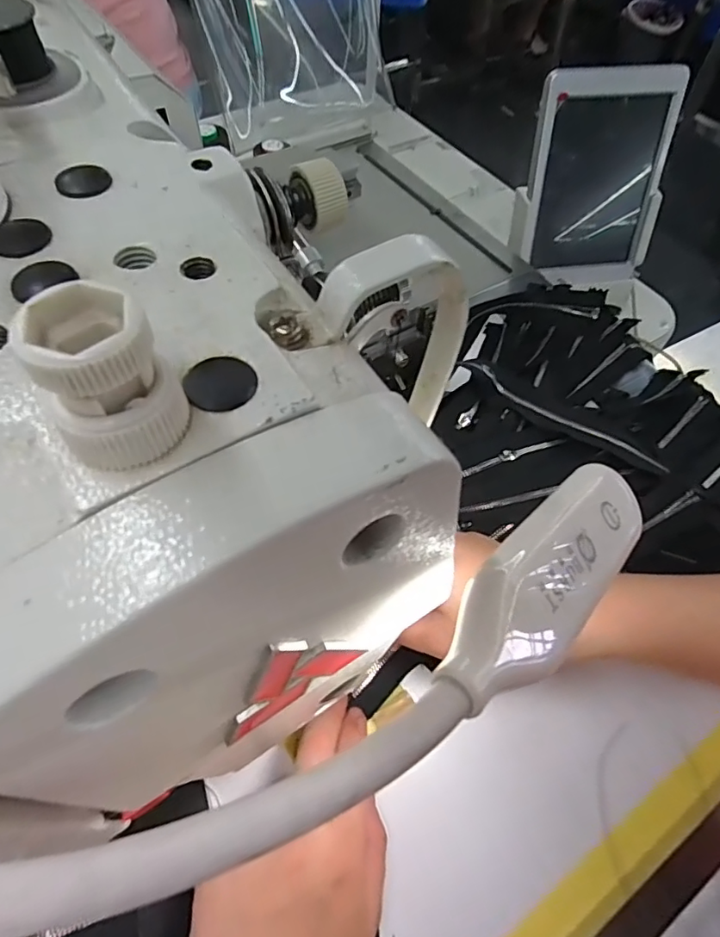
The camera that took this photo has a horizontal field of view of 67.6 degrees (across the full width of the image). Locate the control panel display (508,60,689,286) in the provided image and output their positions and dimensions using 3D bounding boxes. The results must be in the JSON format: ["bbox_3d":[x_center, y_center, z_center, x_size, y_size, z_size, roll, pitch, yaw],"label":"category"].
[{"bbox_3d":[0.252,-0.307,0.580,0.154,0.205,0.026,-8,39,-5],"label":"control panel display"}]

